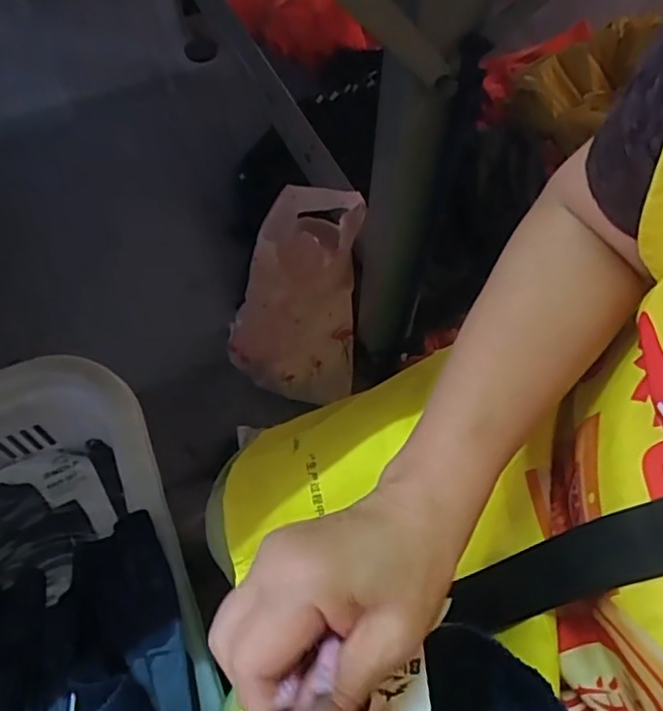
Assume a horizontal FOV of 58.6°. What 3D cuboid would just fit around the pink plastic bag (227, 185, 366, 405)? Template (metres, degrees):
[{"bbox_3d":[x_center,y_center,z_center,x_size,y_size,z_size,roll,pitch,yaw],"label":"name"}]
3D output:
[{"bbox_3d":[-0.051,-0.083,0.878,0.176,0.276,0.185,8,60,4],"label":"pink plastic bag"}]

